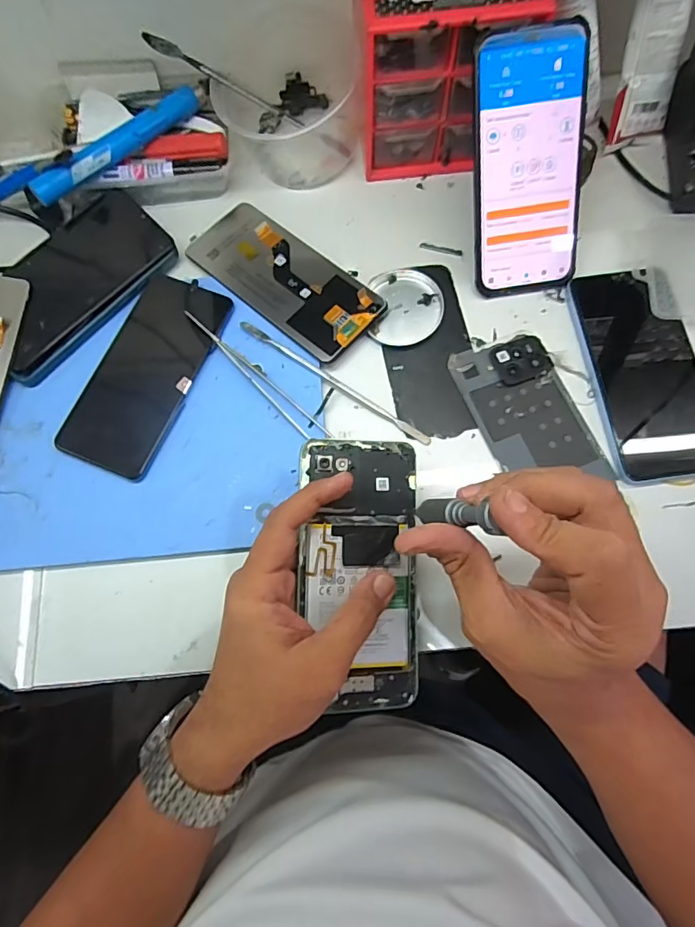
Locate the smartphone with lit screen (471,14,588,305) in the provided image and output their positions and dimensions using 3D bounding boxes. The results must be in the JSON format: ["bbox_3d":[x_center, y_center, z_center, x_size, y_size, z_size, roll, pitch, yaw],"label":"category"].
[{"bbox_3d":[0.134,-0.215,0.362,0.079,0.007,0.168,-9,116,-1],"label":"smartphone with lit screen"}]

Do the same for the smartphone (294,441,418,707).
[{"bbox_3d":[0.008,0.067,0.303,0.073,0.004,0.161,1,84,-13],"label":"smartphone"}]

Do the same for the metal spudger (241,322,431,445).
[{"bbox_3d":[-0.010,-0.061,0.369,0.167,0.005,0.007,32,77,10],"label":"metal spudger"}]

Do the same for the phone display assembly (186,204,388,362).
[{"bbox_3d":[-0.052,-0.150,0.394,0.164,0.007,0.073,40,78,16],"label":"phone display assembly"}]

